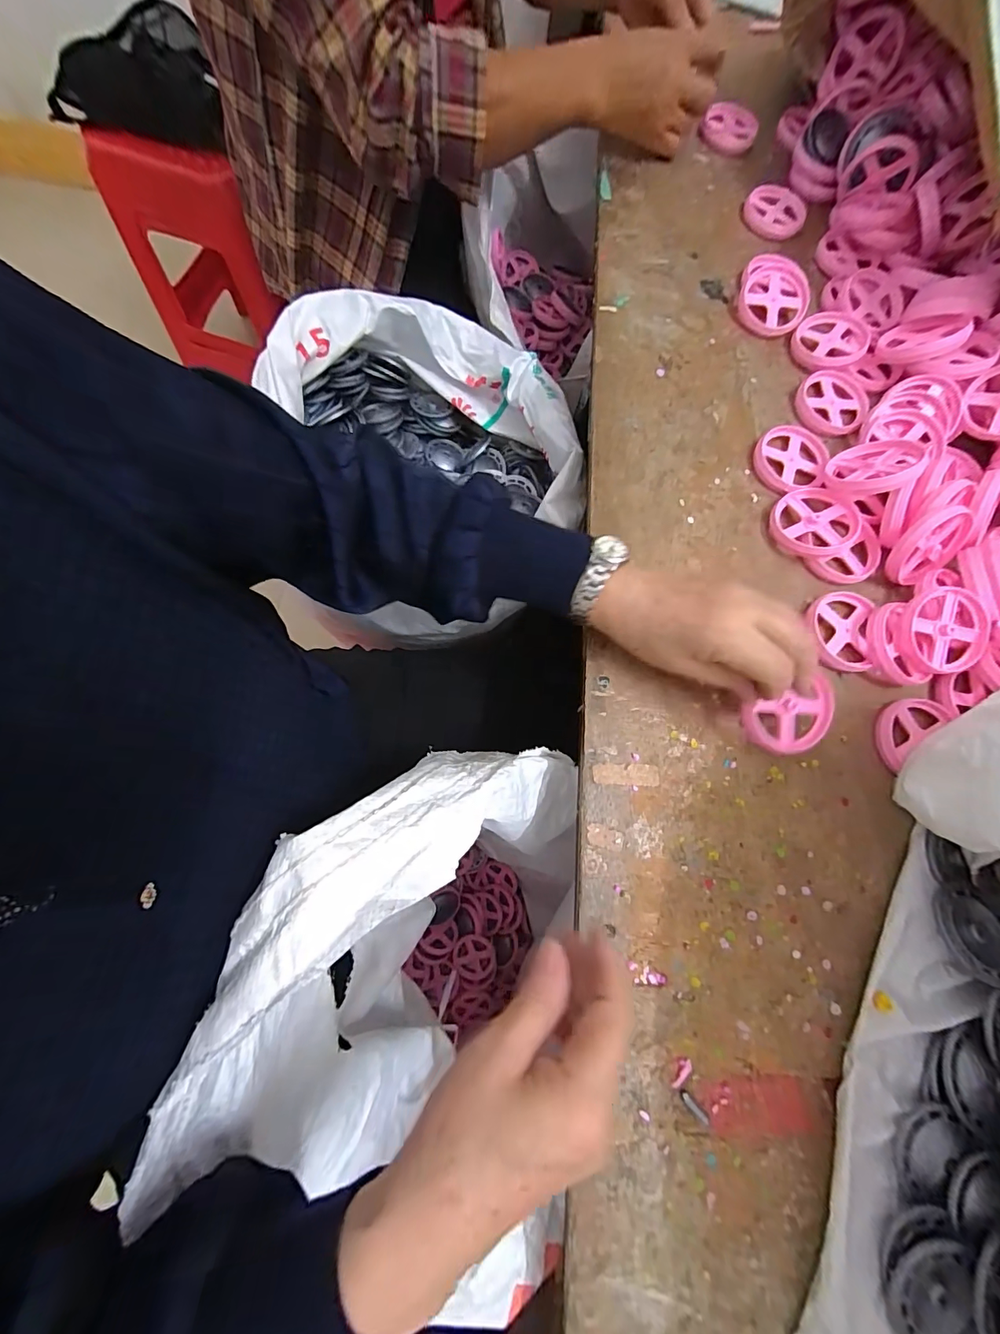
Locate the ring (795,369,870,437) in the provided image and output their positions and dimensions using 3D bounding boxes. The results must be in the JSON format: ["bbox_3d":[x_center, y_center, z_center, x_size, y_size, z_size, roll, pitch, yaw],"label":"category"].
[{"bbox_3d":[0.310,-0.247,0.419,0.063,0.012,0.064,1,75,-4],"label":"ring"}]

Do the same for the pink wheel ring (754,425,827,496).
[{"bbox_3d":[0.257,-0.182,0.394,0.066,0.012,0.062,1,75,-4],"label":"pink wheel ring"}]

